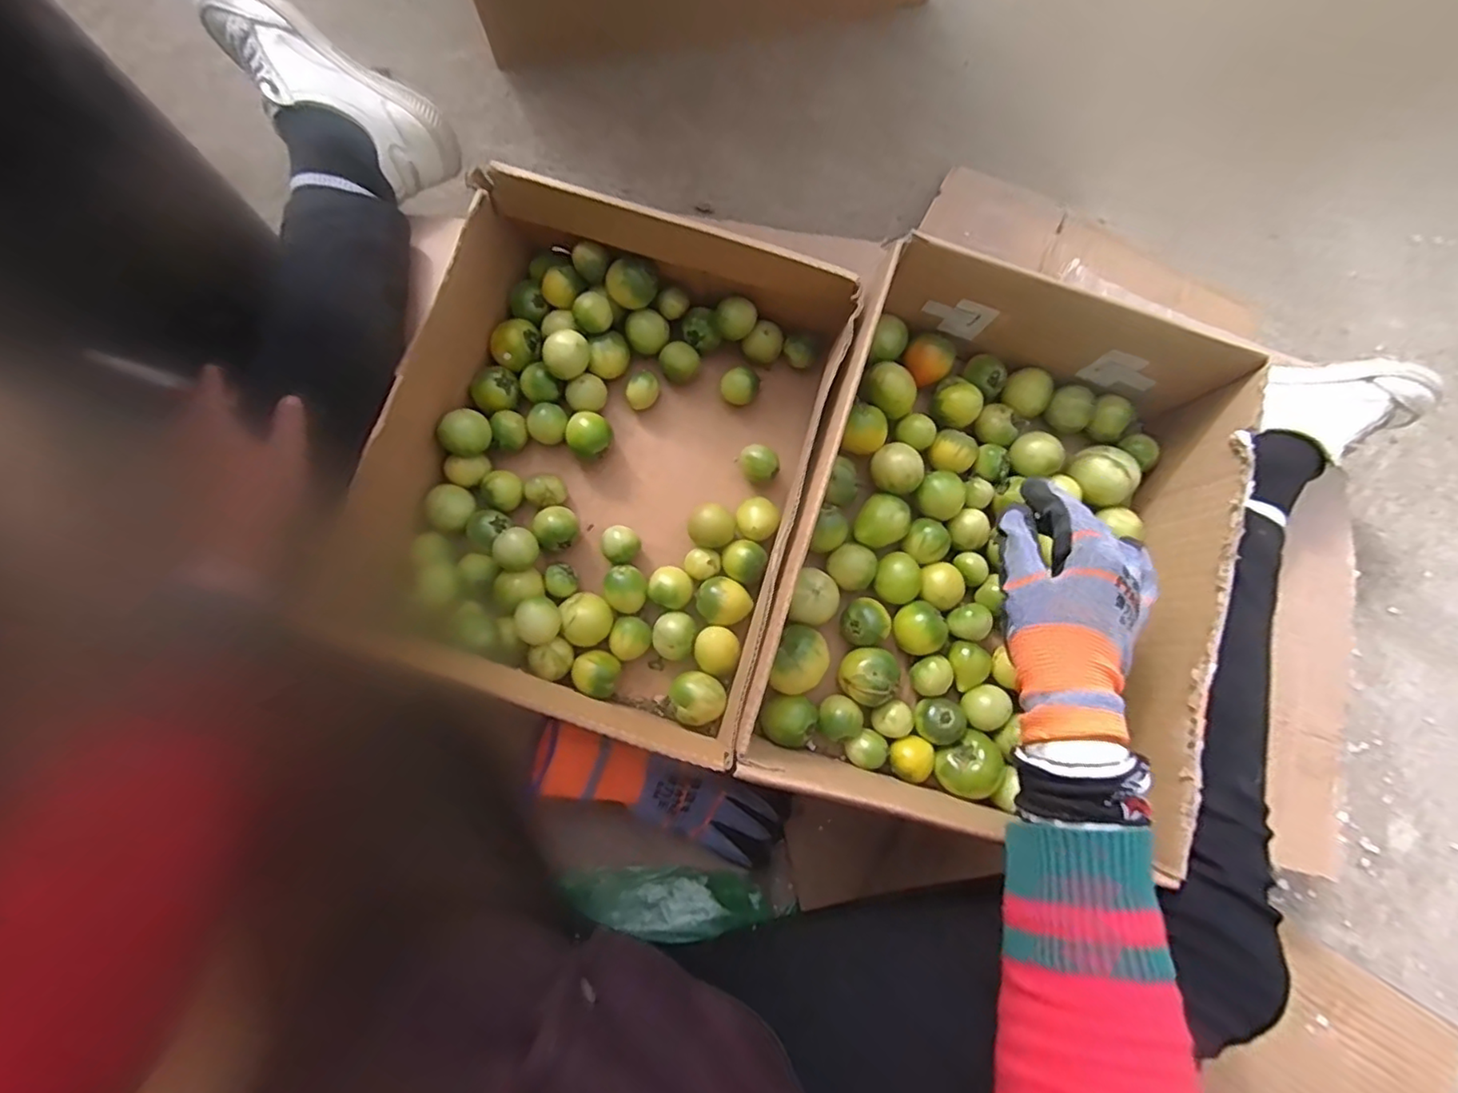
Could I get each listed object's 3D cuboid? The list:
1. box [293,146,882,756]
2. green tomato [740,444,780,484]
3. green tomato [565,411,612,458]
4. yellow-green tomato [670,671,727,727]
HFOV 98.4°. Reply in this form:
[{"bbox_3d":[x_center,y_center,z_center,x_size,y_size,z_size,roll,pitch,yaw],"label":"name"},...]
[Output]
[{"bbox_3d":[-0.082,-0.063,0.454,0.271,0.119,0.362,20,80,2],"label":"box"},{"bbox_3d":[0.024,-0.064,0.501,0.026,0.024,0.031,-40,84,-7],"label":"green tomato"},{"bbox_3d":[-0.108,-0.084,0.491,0.034,0.031,0.032,41,82,5],"label":"green tomato"},{"bbox_3d":[-0.022,0.112,0.468,0.038,0.033,0.038,0,80,-1],"label":"yellow-green tomato"}]

